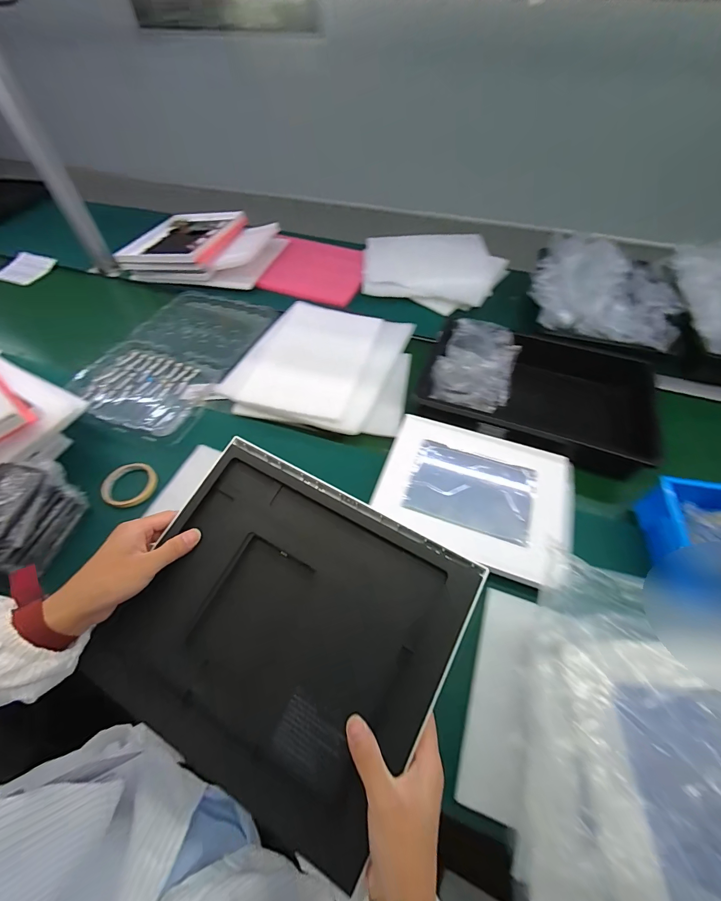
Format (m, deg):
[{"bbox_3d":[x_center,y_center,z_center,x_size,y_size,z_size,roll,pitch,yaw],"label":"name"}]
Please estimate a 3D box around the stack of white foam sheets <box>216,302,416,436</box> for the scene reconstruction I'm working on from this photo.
[{"bbox_3d":[-0.073,-0.191,0.821,0.380,0.051,0.349,15,56,11],"label":"stack of white foam sheets"}]

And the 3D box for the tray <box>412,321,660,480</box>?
[{"bbox_3d":[0.368,-0.133,0.771,0.473,0.071,0.329,17,56,12],"label":"tray"}]

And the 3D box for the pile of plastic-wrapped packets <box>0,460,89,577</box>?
[{"bbox_3d":[-0.539,0.108,0.580,0.109,0.108,0.174,12,55,8],"label":"pile of plastic-wrapped packets"}]

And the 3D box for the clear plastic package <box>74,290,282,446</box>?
[{"bbox_3d":[-0.438,-0.227,0.885,0.326,0.038,0.474,18,56,12],"label":"clear plastic package"}]

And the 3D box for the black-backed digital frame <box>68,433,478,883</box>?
[{"bbox_3d":[-0.074,0.154,0.338,0.293,0.023,0.260,26,68,16],"label":"black-backed digital frame"}]

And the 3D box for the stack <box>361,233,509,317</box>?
[{"bbox_3d":[0.199,-0.524,1.050,0.414,0.078,0.293,15,55,10],"label":"stack"}]

